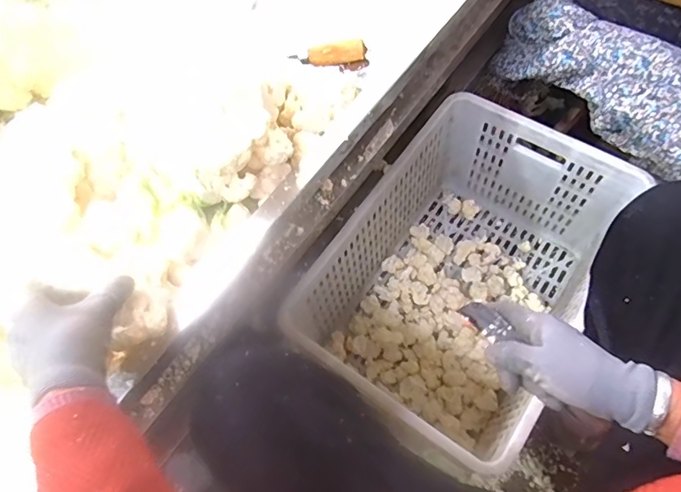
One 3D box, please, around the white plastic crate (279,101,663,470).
[{"bbox_3d":[0.193,0.059,0.803,0.346,0.276,0.500,32,70,20],"label":"white plastic crate"}]

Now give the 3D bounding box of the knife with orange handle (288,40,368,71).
[{"bbox_3d":[-0.016,-0.289,0.714,0.114,0.018,0.028,-8,62,1],"label":"knife with orange handle"}]

